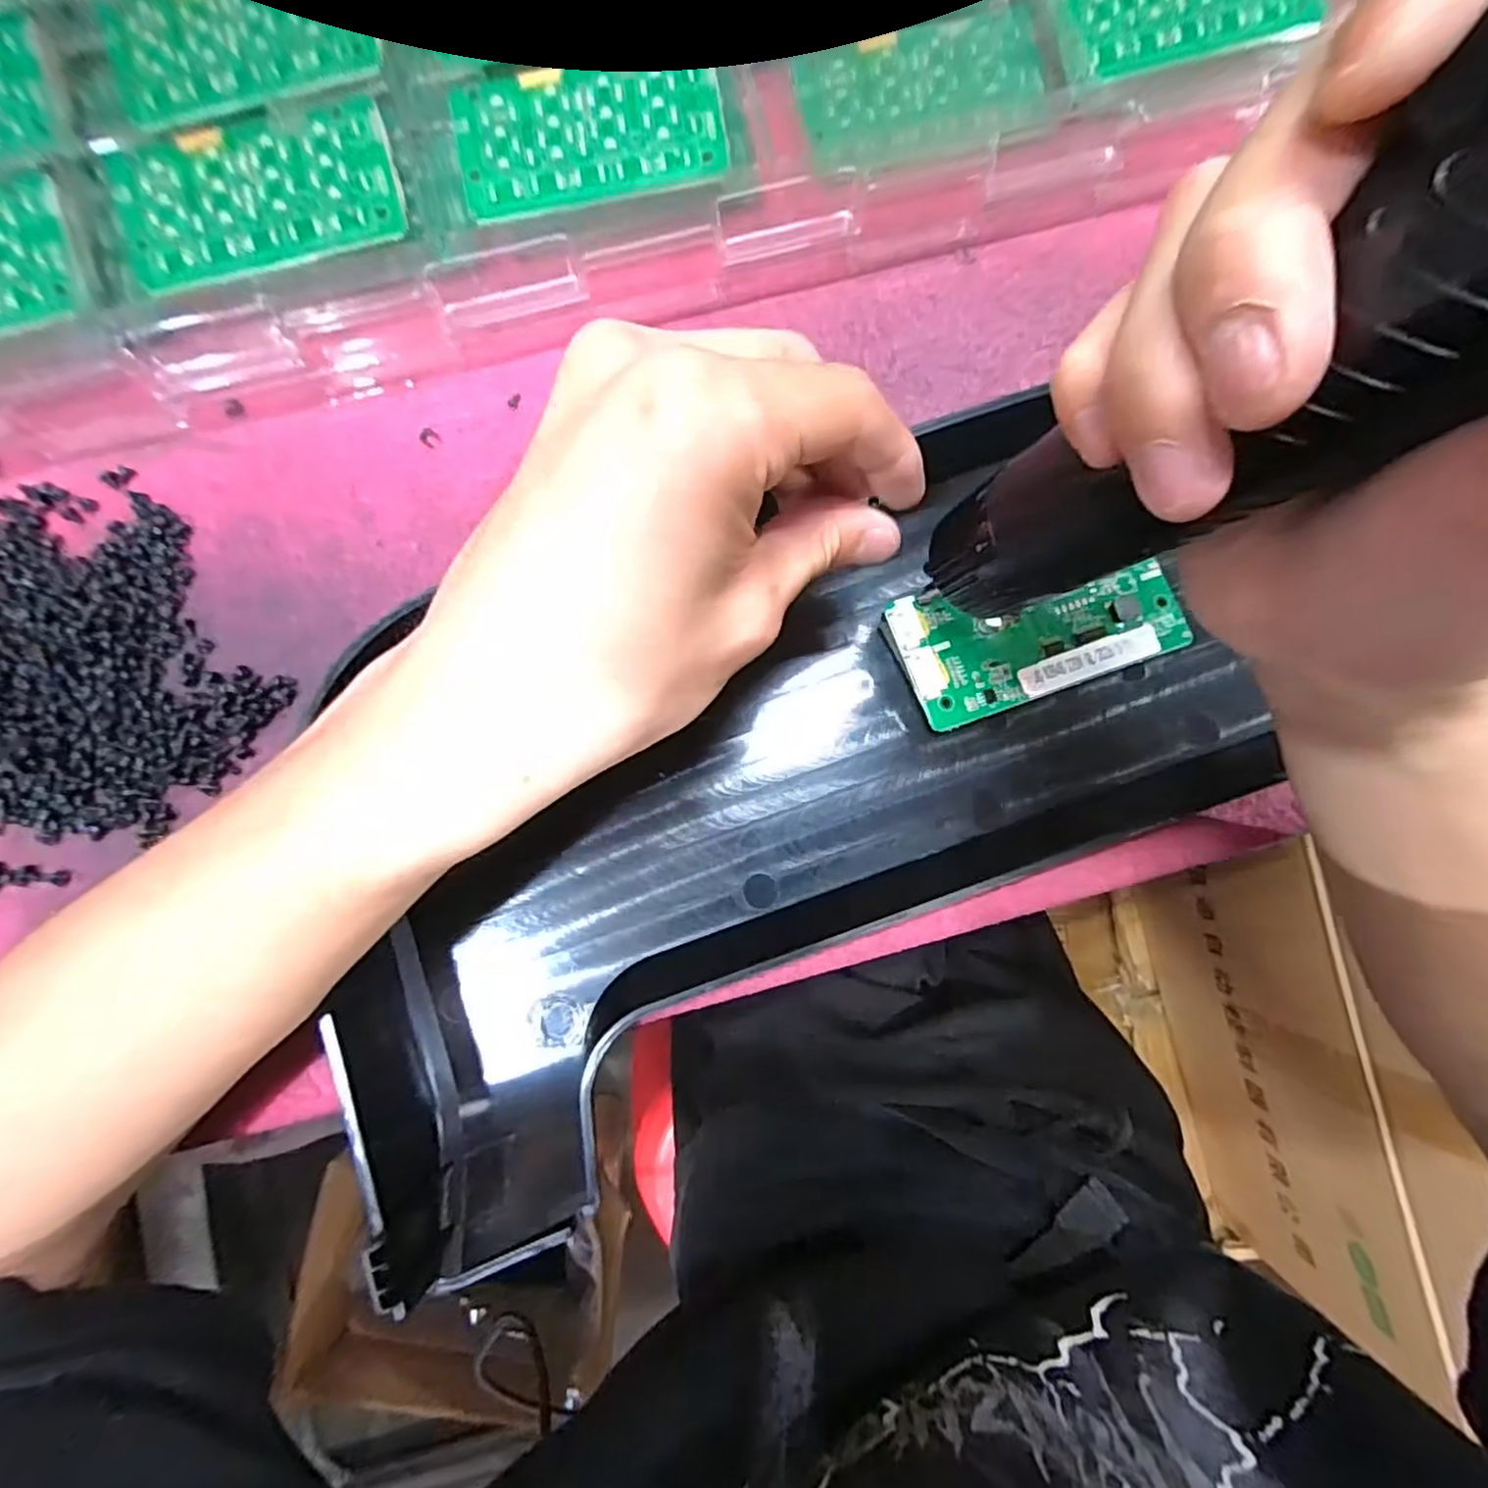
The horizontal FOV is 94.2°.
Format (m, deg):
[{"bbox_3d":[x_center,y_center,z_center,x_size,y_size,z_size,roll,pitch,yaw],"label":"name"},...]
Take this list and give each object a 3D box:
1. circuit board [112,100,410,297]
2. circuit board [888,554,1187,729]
[{"bbox_3d":[-0.166,-0.187,0.238,0.091,0.008,0.047,-15,83,-3],"label":"circuit board"},{"bbox_3d":[0.100,-0.039,0.236,0.094,0.011,0.044,-19,83,-3],"label":"circuit board"}]

